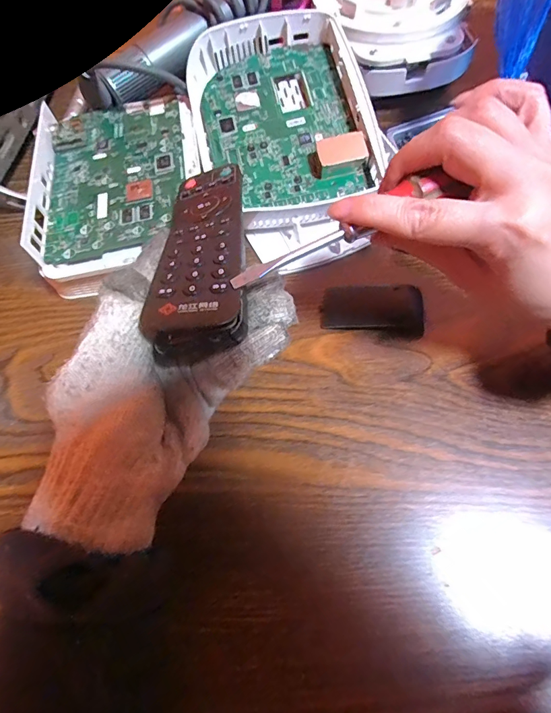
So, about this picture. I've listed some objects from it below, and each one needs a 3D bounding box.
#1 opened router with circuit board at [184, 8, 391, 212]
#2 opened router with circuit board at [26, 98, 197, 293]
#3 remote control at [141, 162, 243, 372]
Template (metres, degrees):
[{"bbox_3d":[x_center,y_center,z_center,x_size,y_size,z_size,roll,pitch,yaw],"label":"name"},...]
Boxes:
[{"bbox_3d":[0.003,-0.194,0.321,0.133,0.054,0.159,-13,65,-3],"label":"opened router with circuit board"},{"bbox_3d":[-0.120,-0.132,0.319,0.122,0.046,0.168,-10,64,-3],"label":"opened router with circuit board"},{"bbox_3d":[-0.039,-0.064,0.225,0.043,0.019,0.152,-4,50,0],"label":"remote control"}]

